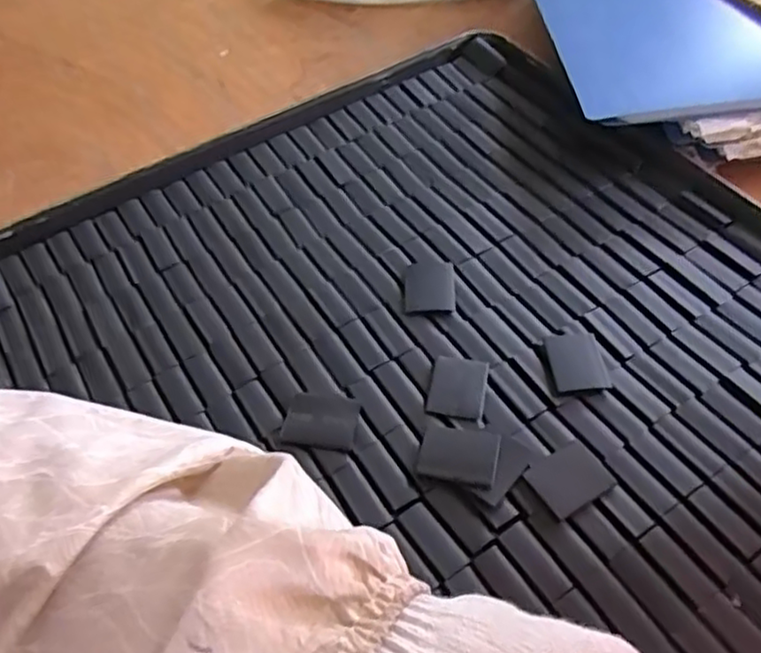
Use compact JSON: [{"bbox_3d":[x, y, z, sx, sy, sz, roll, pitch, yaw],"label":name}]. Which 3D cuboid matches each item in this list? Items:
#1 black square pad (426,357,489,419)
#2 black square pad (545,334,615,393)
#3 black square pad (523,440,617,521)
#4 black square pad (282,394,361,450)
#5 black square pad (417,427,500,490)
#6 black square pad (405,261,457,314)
[{"bbox_3d":[0.037,0.029,0.328,0.026,0.004,0.031,8,53,10],"label":"black square pad"},{"bbox_3d":[0.095,0.017,0.333,0.026,0.004,0.032,-5,52,-1],"label":"black square pad"},{"bbox_3d":[0.082,0.065,0.298,0.031,0.004,0.026,-28,56,-17],"label":"black square pad"},{"bbox_3d":[-0.028,0.044,0.321,0.034,0.006,0.024,7,53,9],"label":"black square pad"},{"bbox_3d":[0.034,0.057,0.305,0.033,0.004,0.026,10,54,11],"label":"black square pad"},{"bbox_3d":[0.026,-0.020,0.366,0.026,0.005,0.033,-2,52,2],"label":"black square pad"}]

